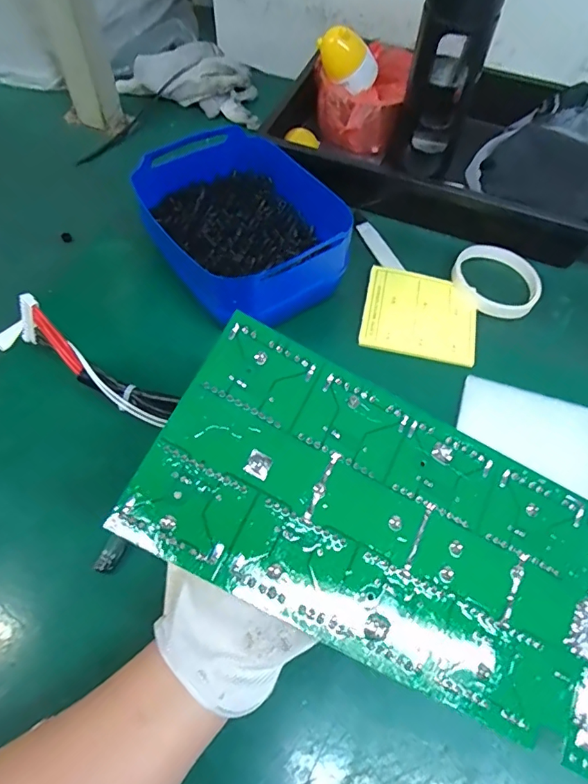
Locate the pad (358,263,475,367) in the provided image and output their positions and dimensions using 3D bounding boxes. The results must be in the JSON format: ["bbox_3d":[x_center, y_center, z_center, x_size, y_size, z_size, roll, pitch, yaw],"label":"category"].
[{"bbox_3d":[0.120,-0.075,0.467,0.104,0.007,0.097,12,60,4],"label":"pad"}]

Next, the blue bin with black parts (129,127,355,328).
[{"bbox_3d":[-0.043,-0.160,0.466,0.151,0.075,0.194,-32,66,-20],"label":"blue bin with black parts"}]

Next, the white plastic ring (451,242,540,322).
[{"bbox_3d":[0.202,-0.111,0.484,0.078,0.021,0.084,1,59,-2],"label":"white plastic ring"}]

